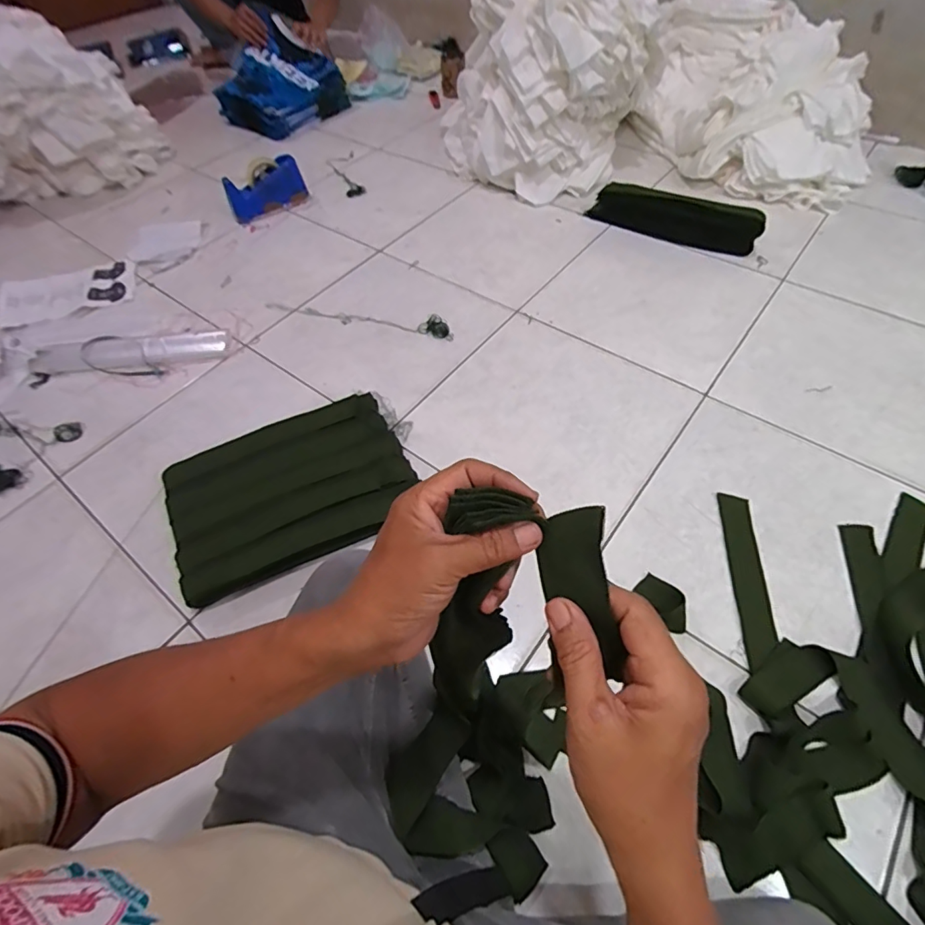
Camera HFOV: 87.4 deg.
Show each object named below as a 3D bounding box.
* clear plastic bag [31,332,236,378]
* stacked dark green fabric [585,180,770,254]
[{"bbox_3d":[-0.703,-0.233,1.029,0.417,0.034,0.073,-4,56,1],"label":"clear plastic bag"},{"bbox_3d":[0.485,-0.569,1.122,0.380,0.085,0.058,19,60,16],"label":"stacked dark green fabric"}]

